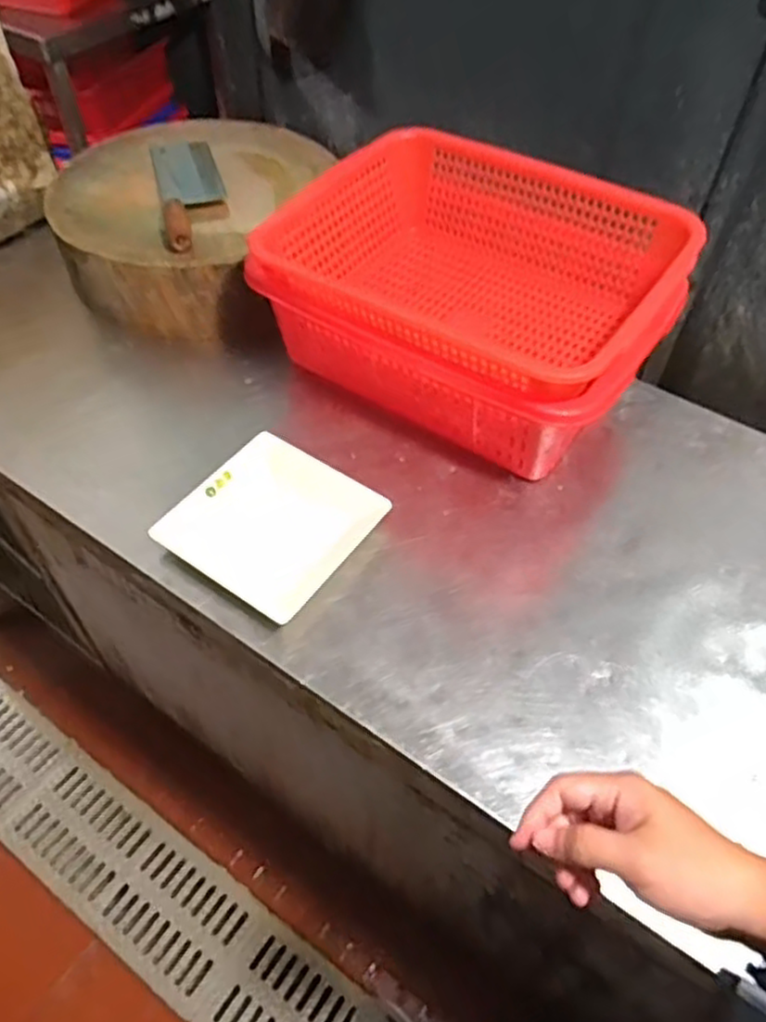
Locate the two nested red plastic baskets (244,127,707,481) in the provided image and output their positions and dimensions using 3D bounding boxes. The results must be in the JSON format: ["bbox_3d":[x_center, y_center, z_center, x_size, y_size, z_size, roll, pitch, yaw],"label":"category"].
[{"bbox_3d":[0.099,-0.242,0.882,0.421,0.224,0.333,32,57,22],"label":"two nested red plastic baskets"}]

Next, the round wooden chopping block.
[{"bbox_3d":[-0.311,-0.414,1.077,0.340,0.153,0.402,7,52,4],"label":"round wooden chopping block"}]

